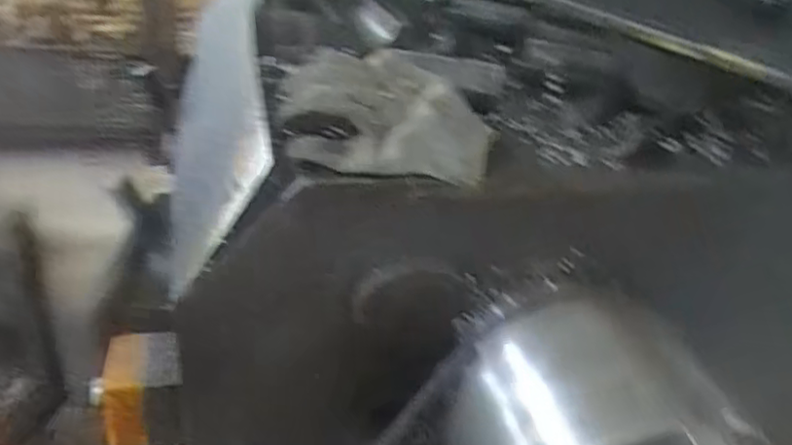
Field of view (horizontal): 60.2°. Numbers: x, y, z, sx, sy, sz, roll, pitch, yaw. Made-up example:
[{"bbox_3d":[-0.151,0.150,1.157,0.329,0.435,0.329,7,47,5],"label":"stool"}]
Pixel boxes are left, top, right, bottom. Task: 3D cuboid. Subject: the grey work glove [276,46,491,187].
[{"bbox_3d":[-0.008,-0.087,0.529,0.164,0.041,0.135,3,34,-5],"label":"grey work glove"}]

